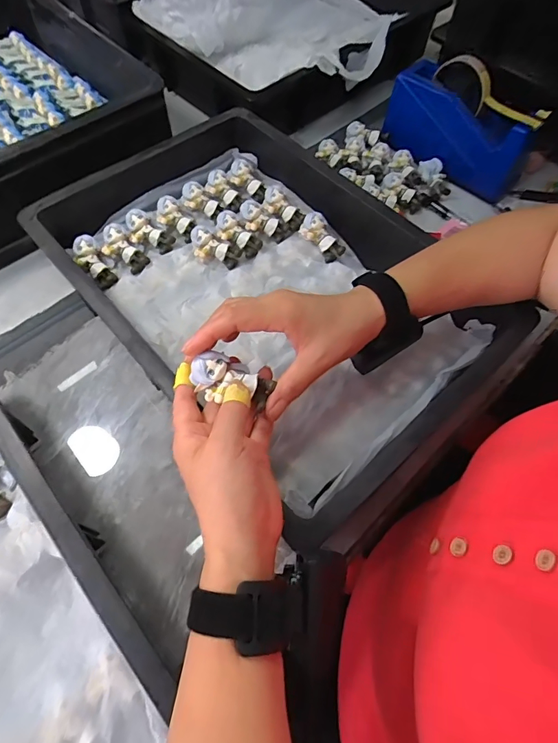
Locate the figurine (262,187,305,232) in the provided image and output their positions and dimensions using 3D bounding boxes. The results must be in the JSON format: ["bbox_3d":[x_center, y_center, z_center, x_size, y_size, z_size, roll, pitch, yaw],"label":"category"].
[{"bbox_3d":[0.003,-0.207,0.543,0.064,0.022,0.026,43,68,3],"label":"figurine"}]

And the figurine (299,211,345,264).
[{"bbox_3d":[0.053,-0.165,0.525,0.031,0.024,0.064,-35,86,-18],"label":"figurine"}]

